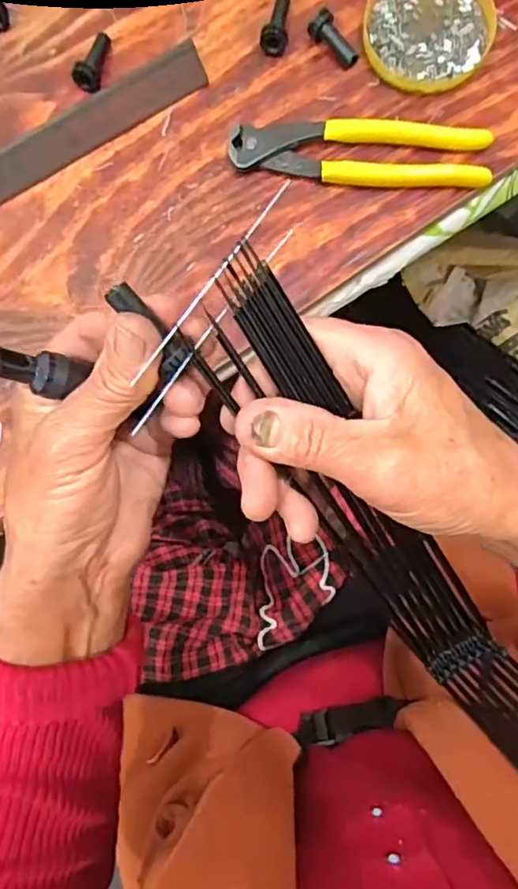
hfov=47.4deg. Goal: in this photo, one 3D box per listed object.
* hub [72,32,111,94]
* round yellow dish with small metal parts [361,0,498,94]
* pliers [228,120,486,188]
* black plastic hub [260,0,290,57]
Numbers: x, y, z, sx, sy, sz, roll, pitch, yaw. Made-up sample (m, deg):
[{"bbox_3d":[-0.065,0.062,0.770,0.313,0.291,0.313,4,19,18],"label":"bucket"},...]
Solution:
[{"bbox_3d":[-0.112,-0.257,0.393,0.017,0.015,0.043,12,84,4],"label":"hub"},{"bbox_3d":[0.111,-0.277,0.389,0.083,0.007,0.087,0,84,2],"label":"round yellow dish with small metal parts"},{"bbox_3d":[0.065,-0.189,0.379,0.162,0.012,0.040,7,84,3],"label":"pliers"},{"bbox_3d":[0.012,-0.280,0.392,0.017,0.018,0.042,6,70,3],"label":"black plastic hub"}]

